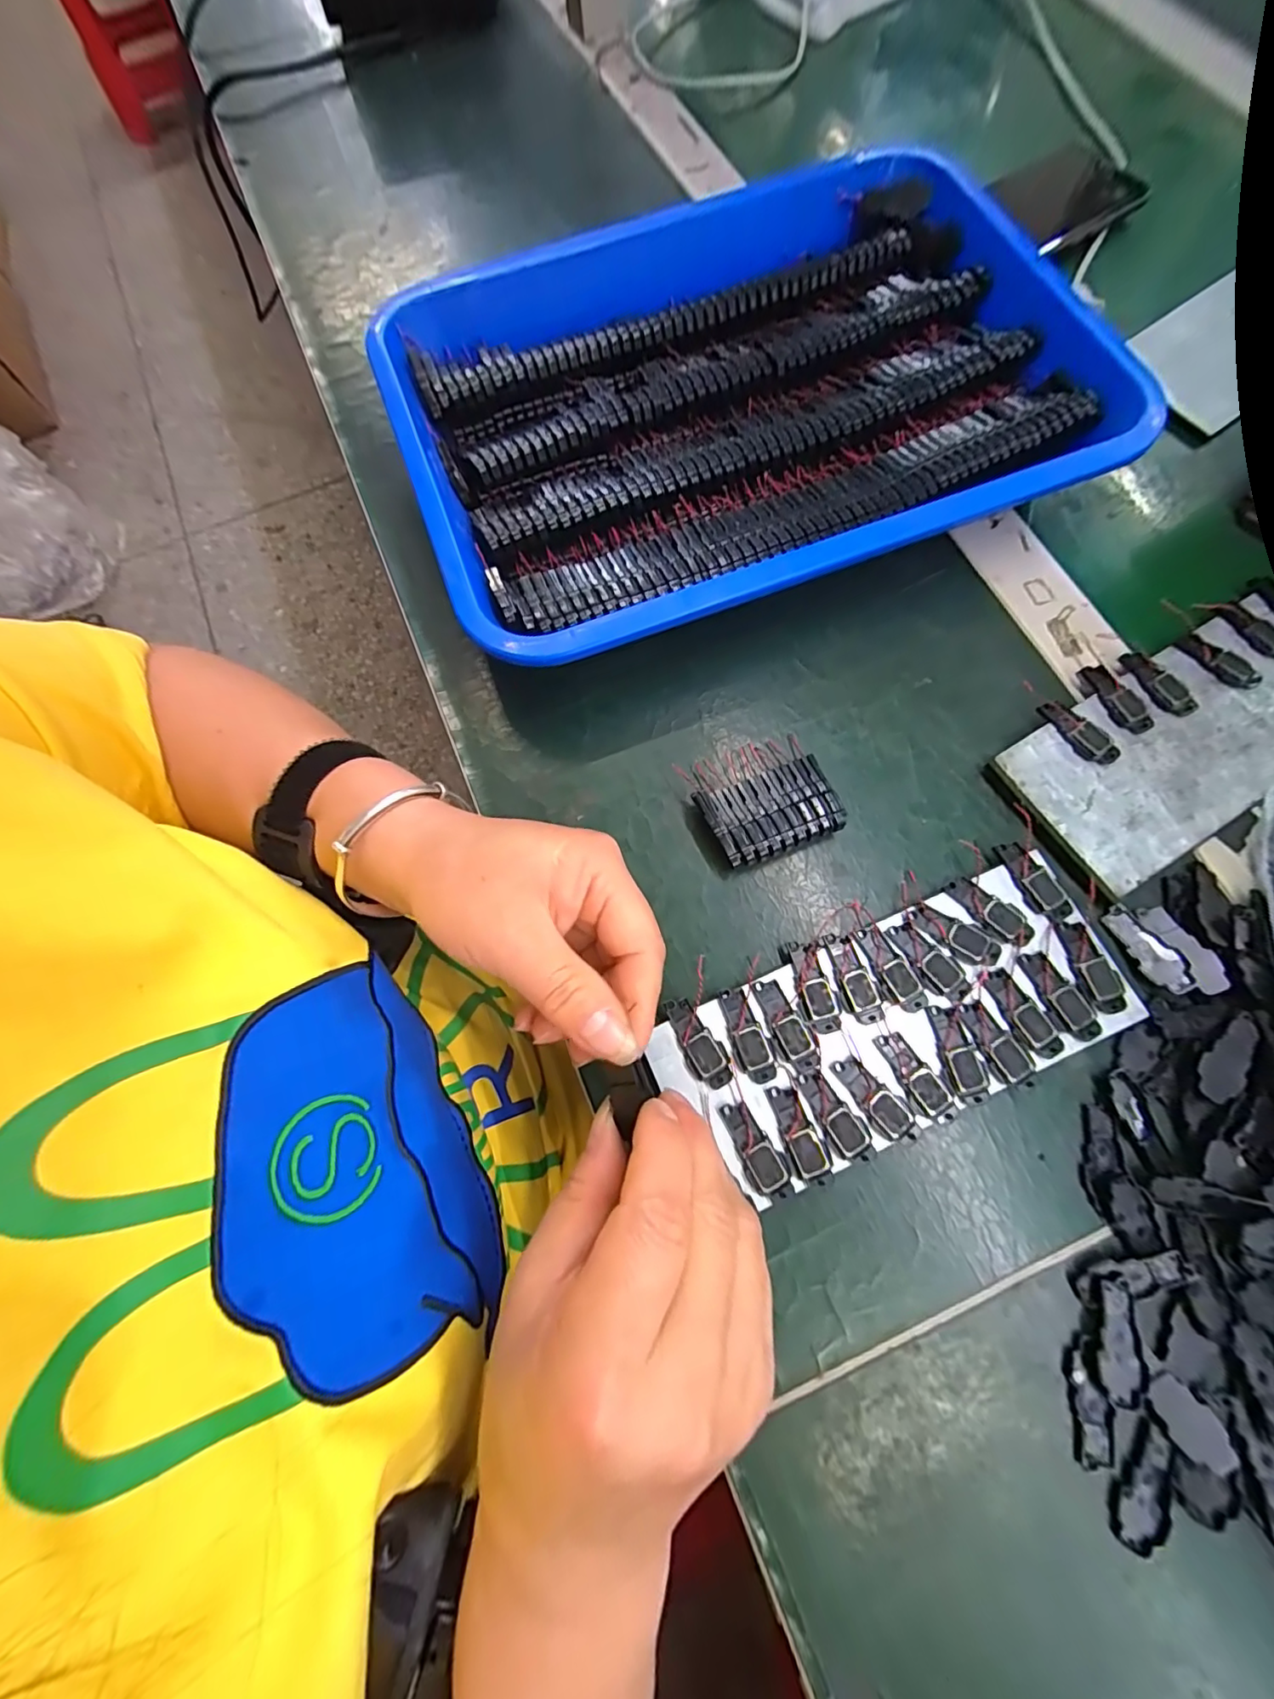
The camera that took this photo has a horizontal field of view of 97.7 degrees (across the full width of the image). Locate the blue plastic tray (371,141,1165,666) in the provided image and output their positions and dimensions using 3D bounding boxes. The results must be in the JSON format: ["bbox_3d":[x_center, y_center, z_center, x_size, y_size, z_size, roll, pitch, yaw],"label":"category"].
[{"bbox_3d":[0.059,-0.249,0.312,0.374,0.046,0.270,-21,74,-4],"label":"blue plastic tray"}]

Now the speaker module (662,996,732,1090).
[{"bbox_3d":[0.026,0.081,0.234,0.015,0.004,0.039,-30,75,-6],"label":"speaker module"}]

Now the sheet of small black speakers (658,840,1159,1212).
[{"bbox_3d":[0.108,0.074,0.235,0.188,0.010,0.080,-24,74,-5],"label":"sheet of small black speakers"}]

